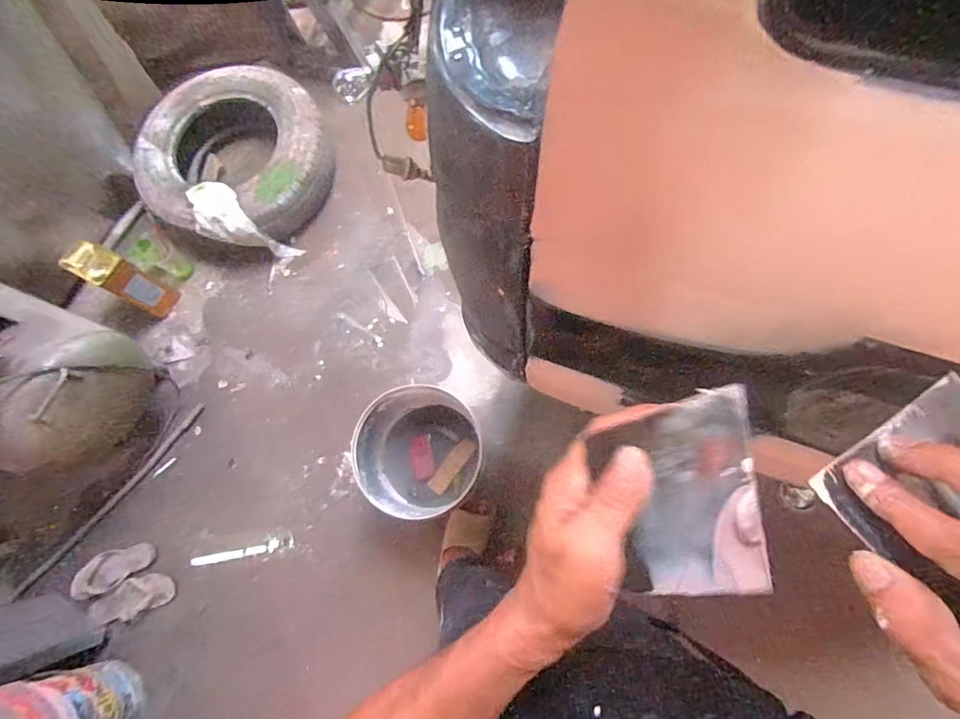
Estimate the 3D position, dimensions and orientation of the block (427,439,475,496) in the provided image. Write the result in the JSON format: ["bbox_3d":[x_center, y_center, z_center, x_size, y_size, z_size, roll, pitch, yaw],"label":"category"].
[{"bbox_3d":[-0.073,0.275,1.255,0.047,0.015,0.164,34,61,11],"label":"block"}]

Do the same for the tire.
[{"bbox_3d":[-0.804,-0.670,1.573,0.618,0.182,0.594,-1,75,2],"label":"tire"}]

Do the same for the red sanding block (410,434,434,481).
[{"bbox_3d":[-0.149,0.253,1.234,0.053,0.020,0.111,-12,75,-1],"label":"red sanding block"}]

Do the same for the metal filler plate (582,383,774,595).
[{"bbox_3d":[0.112,0.080,0.268,0.082,0.008,0.116,-11,98,11],"label":"metal filler plate"}]

